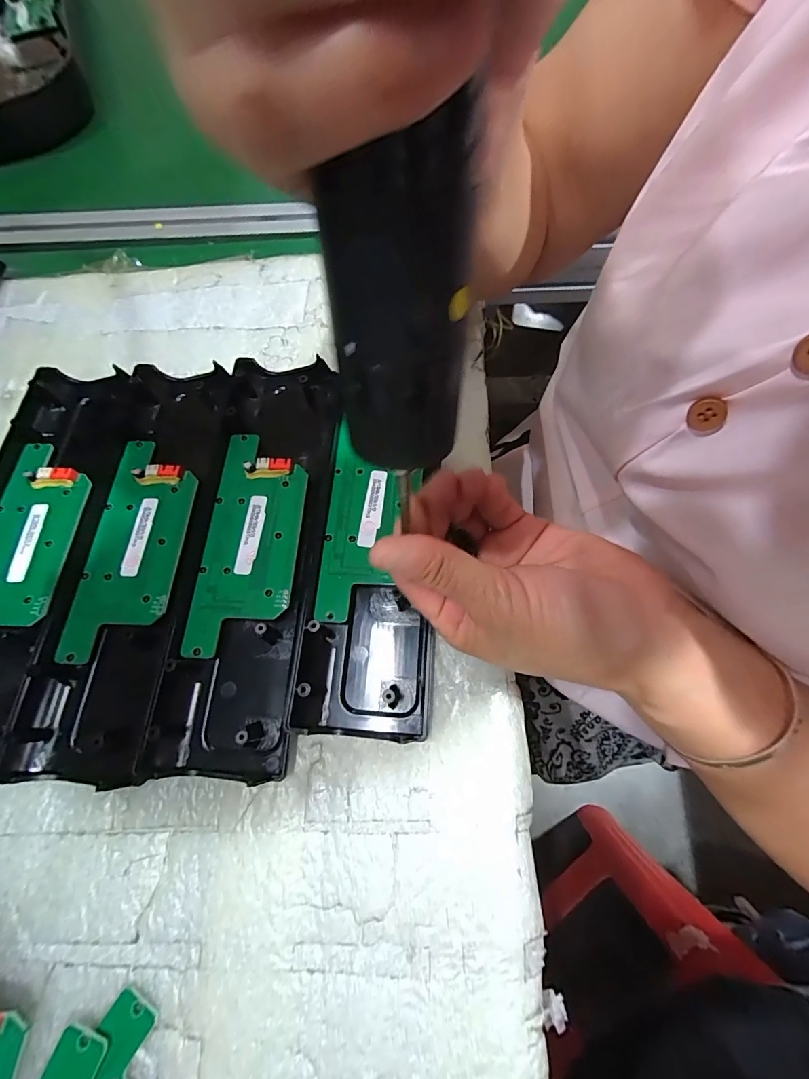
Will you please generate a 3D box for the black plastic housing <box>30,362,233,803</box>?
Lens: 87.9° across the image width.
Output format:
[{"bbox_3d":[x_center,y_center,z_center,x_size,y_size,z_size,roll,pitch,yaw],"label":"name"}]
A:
[{"bbox_3d":[-0.159,0.001,0.243,0.077,0.021,0.243,-2,69,2],"label":"black plastic housing"}]

